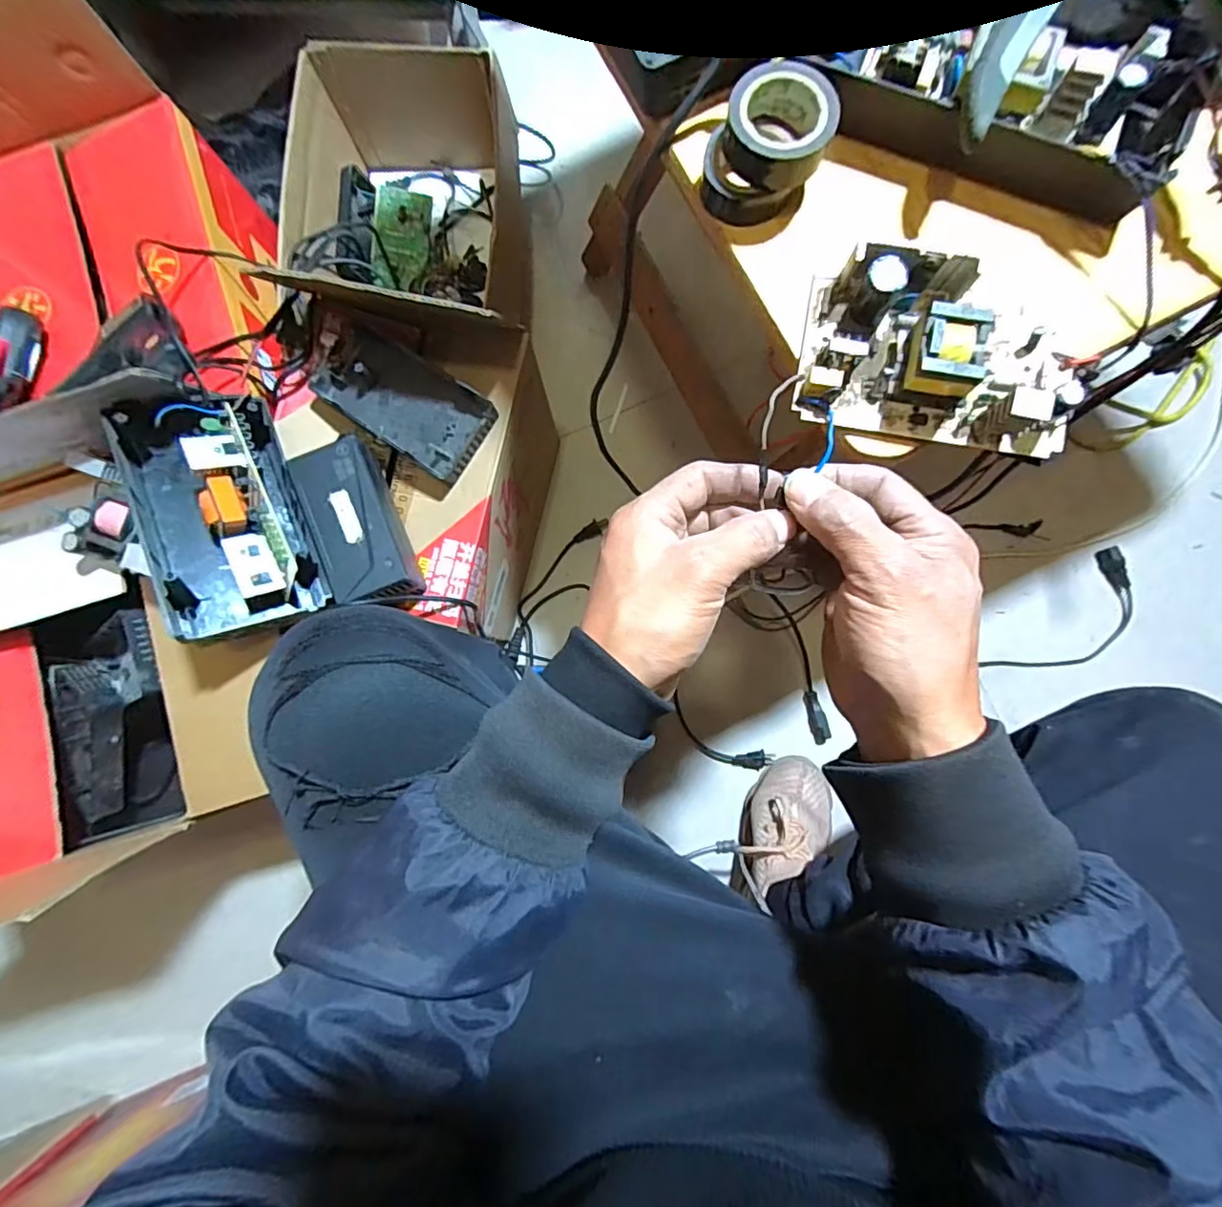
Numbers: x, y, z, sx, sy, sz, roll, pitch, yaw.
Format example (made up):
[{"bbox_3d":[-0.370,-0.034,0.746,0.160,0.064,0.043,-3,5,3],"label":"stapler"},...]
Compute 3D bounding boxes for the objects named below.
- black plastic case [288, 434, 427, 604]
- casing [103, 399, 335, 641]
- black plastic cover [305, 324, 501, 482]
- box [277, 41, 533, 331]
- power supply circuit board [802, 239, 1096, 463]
[{"bbox_3d":[-0.237,-0.074,0.531,0.069,0.044,0.157,-23,84,0],"label":"black plastic case"},{"bbox_3d":[-0.345,-0.085,0.502,0.127,0.088,0.216,-19,82,-26],"label":"casing"},{"bbox_3d":[-0.205,-0.202,0.563,0.168,0.026,0.086,35,87,5],"label":"black plastic cover"},{"bbox_3d":[-0.257,-0.544,0.773,0.288,0.179,0.335,6,84,3],"label":"box"},{"bbox_3d":[0.156,-0.116,0.257,0.125,0.032,0.074,13,85,4],"label":"power supply circuit board"}]

